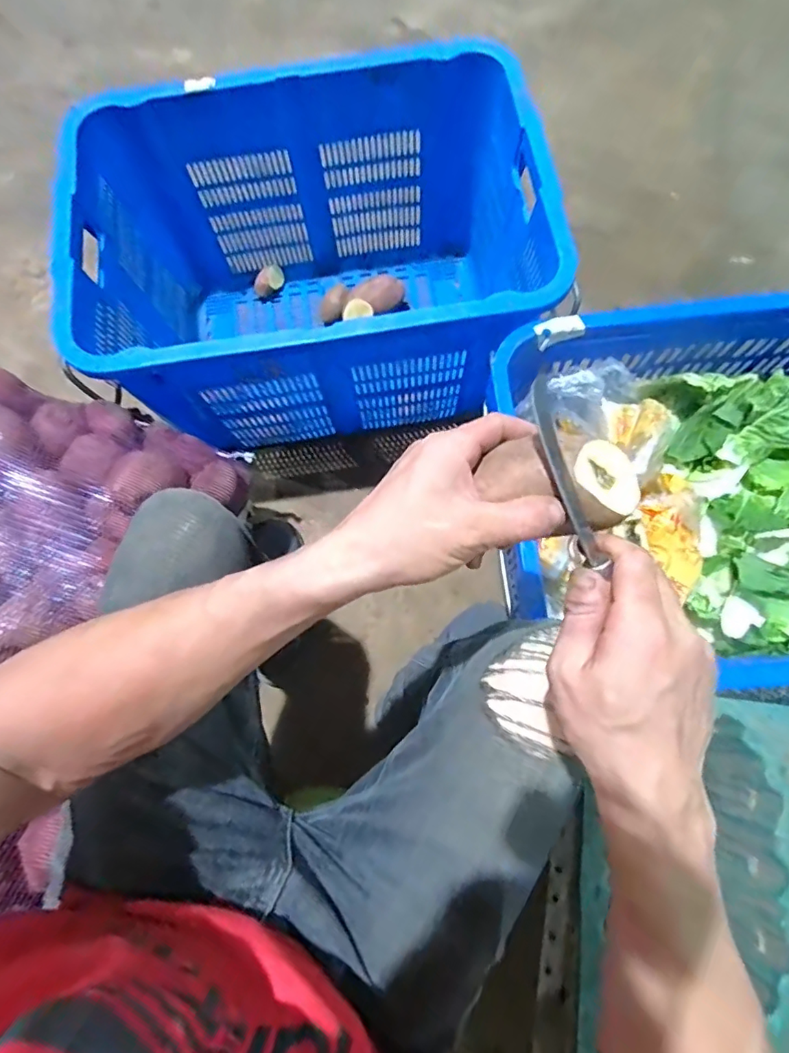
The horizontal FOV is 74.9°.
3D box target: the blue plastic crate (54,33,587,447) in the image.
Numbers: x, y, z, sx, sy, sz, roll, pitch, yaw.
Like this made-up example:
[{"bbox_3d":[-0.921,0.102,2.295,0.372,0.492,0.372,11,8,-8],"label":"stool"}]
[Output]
[{"bbox_3d":[-0.117,-0.417,0.877,0.675,0.369,0.484,-7,74,0],"label":"blue plastic crate"}]

